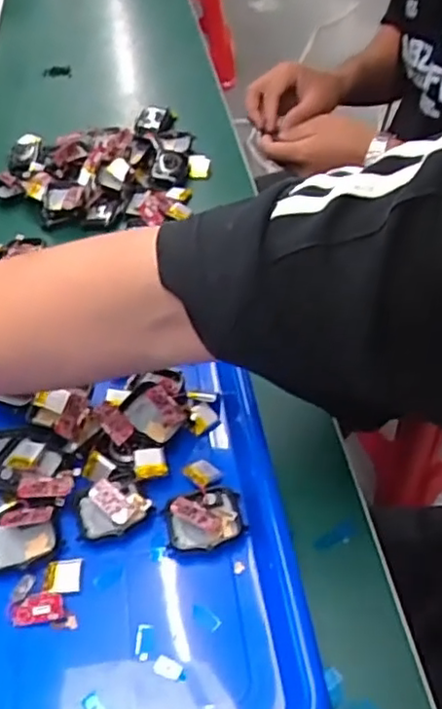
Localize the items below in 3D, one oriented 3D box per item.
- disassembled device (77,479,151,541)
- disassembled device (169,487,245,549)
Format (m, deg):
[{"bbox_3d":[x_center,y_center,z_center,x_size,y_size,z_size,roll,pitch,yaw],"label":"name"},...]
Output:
[{"bbox_3d":[-0.066,0.093,0.394,0.043,0.012,0.033,-13,48,-5],"label":"disassembled device"},{"bbox_3d":[-0.009,0.098,0.381,0.043,0.013,0.036,-10,48,-3],"label":"disassembled device"}]

